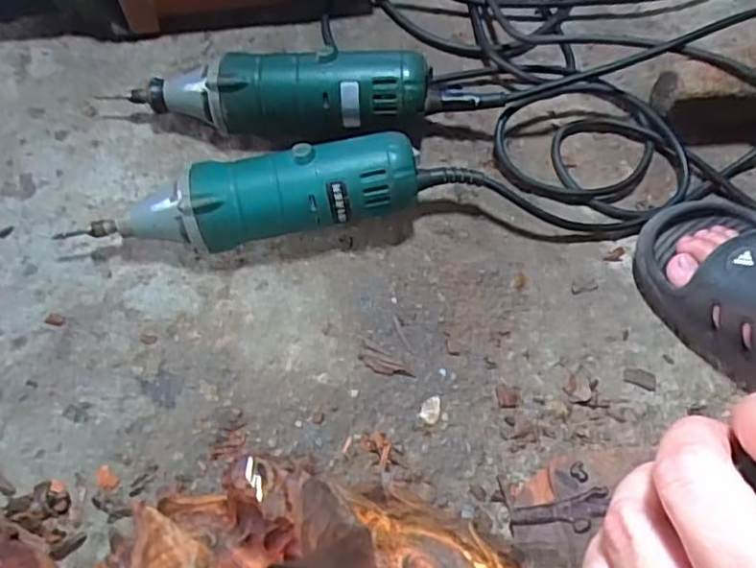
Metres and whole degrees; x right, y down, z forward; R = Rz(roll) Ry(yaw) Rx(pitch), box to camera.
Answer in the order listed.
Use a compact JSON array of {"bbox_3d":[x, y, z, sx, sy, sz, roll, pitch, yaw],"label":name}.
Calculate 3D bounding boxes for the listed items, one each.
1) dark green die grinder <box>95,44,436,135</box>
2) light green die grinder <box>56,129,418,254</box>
[{"bbox_3d":[-0.071,-0.131,0.456,0.203,0.060,0.042,1,65,-3],"label":"dark green die grinder"},{"bbox_3d":[-0.082,-0.054,0.421,0.211,0.063,0.060,-7,66,-7],"label":"light green die grinder"}]

